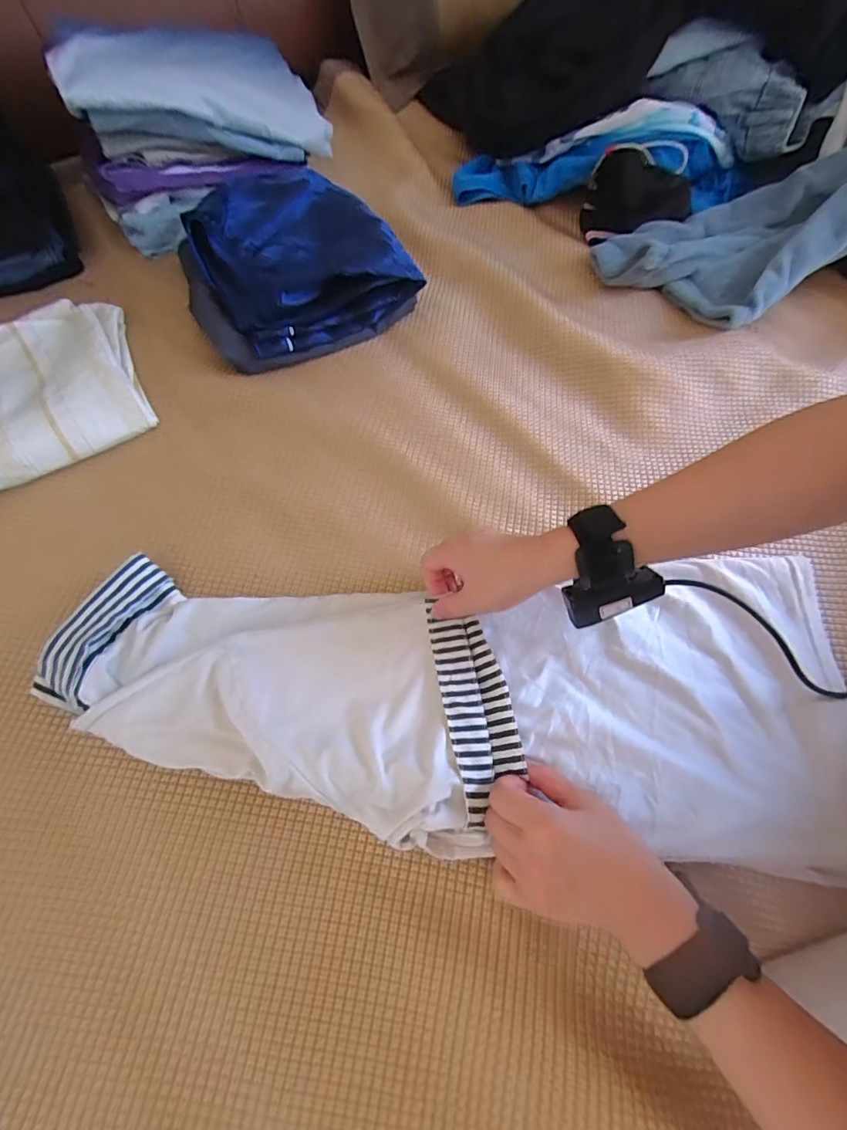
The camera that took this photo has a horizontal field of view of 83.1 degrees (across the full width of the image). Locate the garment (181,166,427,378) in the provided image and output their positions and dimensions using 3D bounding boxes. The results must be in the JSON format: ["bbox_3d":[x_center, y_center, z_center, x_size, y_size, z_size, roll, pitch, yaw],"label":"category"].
[{"bbox_3d":[-0.170,-0.371,0.584,0.238,0.071,0.252,-27,68,-14],"label":"garment"}]

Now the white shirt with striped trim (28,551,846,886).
[{"bbox_3d":[0.041,0.097,0.383,0.625,0.036,0.222,5,64,-3],"label":"white shirt with striped trim"}]

